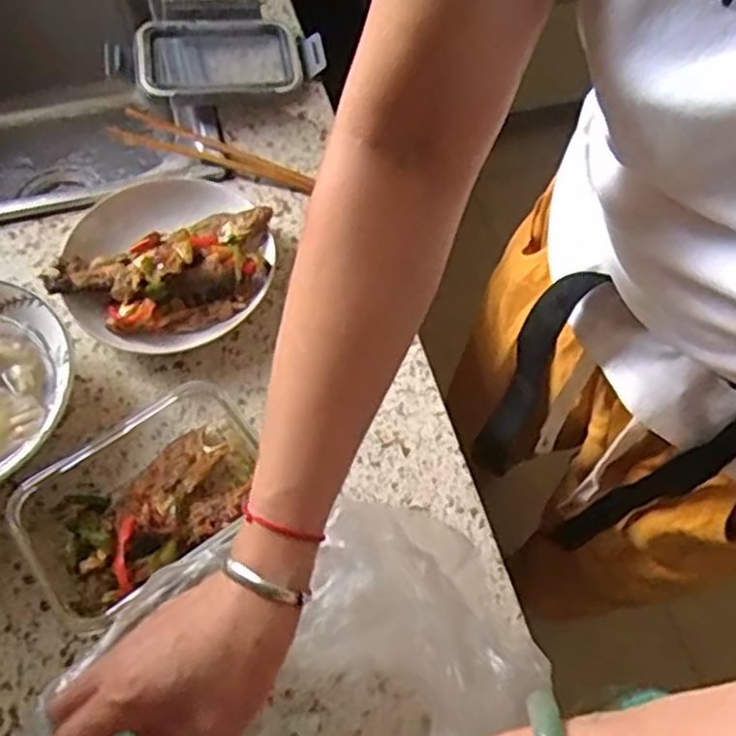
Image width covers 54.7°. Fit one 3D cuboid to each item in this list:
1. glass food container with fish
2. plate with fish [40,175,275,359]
[{"bbox_3d":[-0.148,0.089,0.479,0.168,0.047,0.120,-36,70,-19],"label":"glass food container with fish"},{"bbox_3d":[-0.159,-0.085,0.573,0.160,0.044,0.166,32,66,13],"label":"plate with fish"}]

